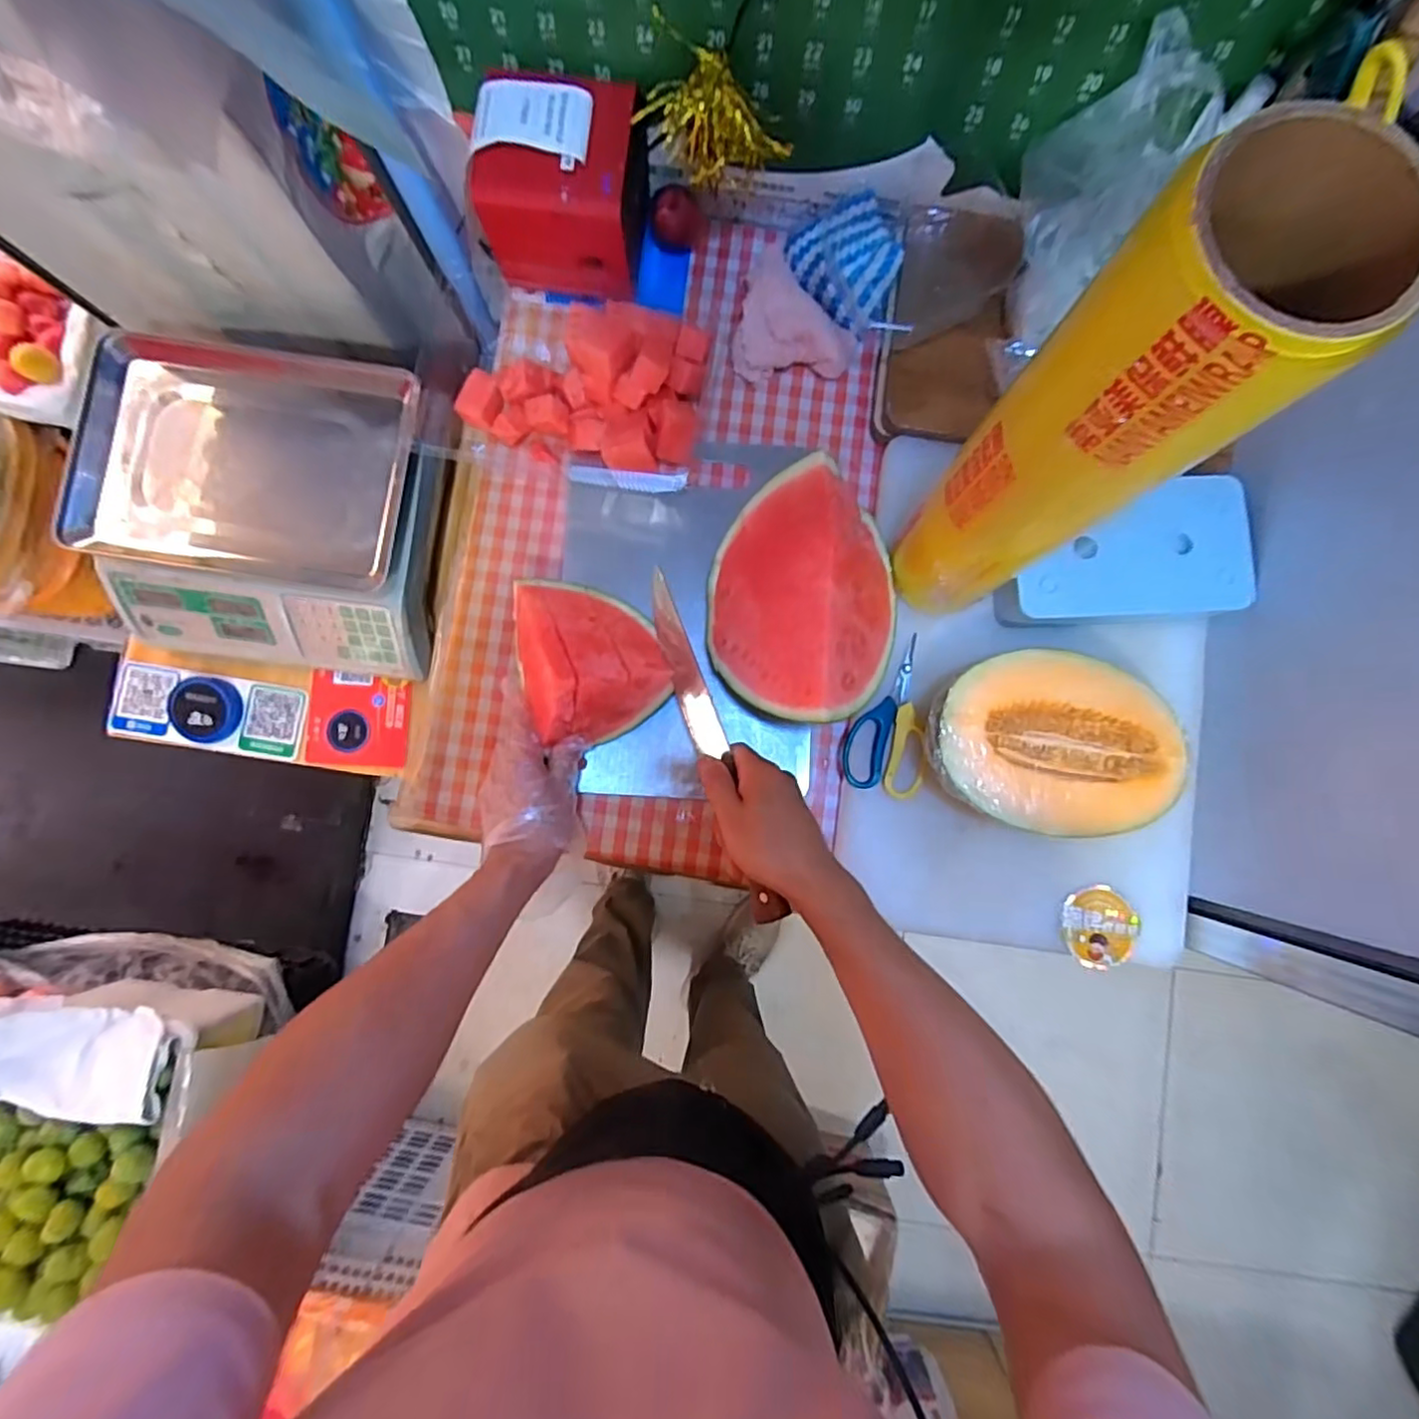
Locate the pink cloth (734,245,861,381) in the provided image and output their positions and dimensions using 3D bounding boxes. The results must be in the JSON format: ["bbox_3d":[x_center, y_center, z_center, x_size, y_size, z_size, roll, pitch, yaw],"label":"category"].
[{"bbox_3d":[0.086,-0.381,0.595,0.116,0.032,0.139,8,85,0],"label":"pink cloth"}]

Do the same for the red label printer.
[{"bbox_3d":[-0.128,-0.452,0.546,0.137,0.109,0.125,8,85,0],"label":"red label printer"}]

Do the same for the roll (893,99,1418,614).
[{"bbox_3d":[0.202,-0.147,0.375,0.086,0.331,0.085,0,85,0],"label":"roll"}]

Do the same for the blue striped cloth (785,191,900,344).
[{"bbox_3d":[0.136,-0.425,0.593,0.091,0.036,0.118,-32,86,-3],"label":"blue striped cloth"}]

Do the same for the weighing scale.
[{"bbox_3d":[-0.476,-0.209,0.682,0.334,0.115,0.300,7,85,0],"label":"weighing scale"}]

